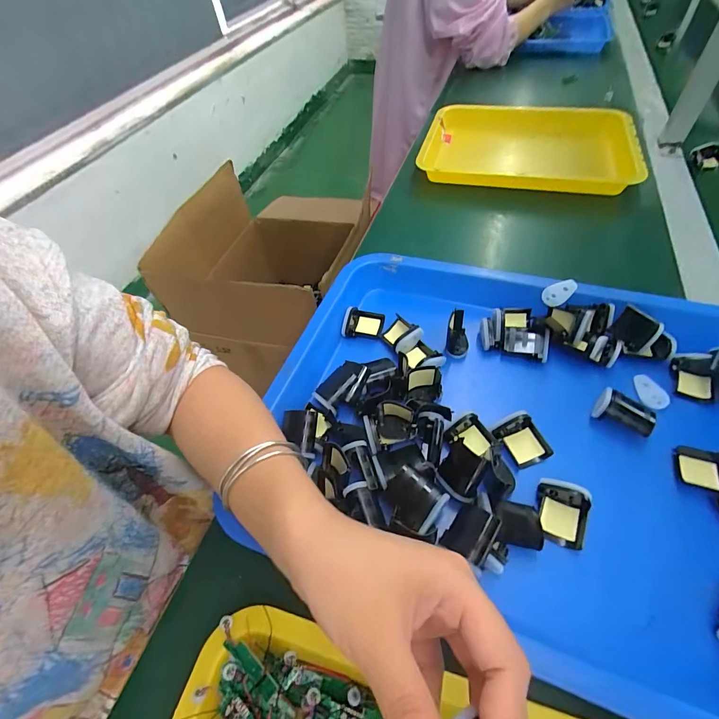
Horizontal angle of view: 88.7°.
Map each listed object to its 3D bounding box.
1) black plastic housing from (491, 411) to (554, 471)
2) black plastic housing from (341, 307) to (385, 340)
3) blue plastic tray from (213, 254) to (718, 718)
[{"bbox_3d":[0.140,0.069,0.316,0.034,0.026,0.038,-21,53,-10],"label":"black plastic housing"},{"bbox_3d":[0.004,-0.038,0.414,0.045,0.012,0.035,11,65,4],"label":"black plastic housing"},{"bbox_3d":[0.147,0.055,0.320,0.459,0.044,0.341,15,56,17],"label":"blue plastic tray"}]

